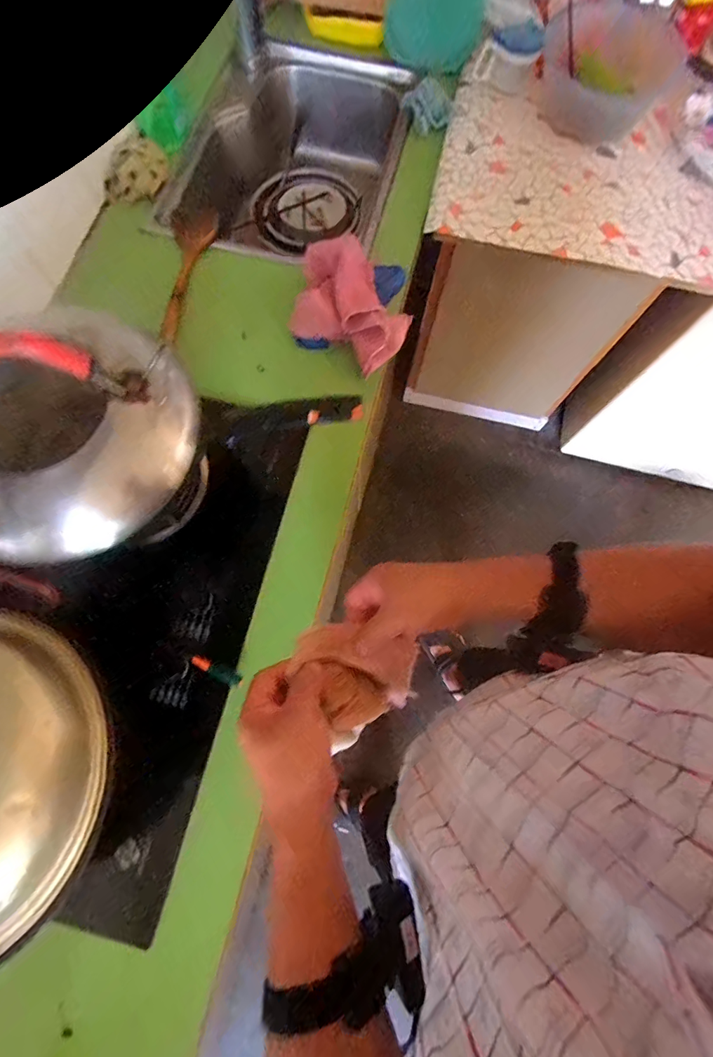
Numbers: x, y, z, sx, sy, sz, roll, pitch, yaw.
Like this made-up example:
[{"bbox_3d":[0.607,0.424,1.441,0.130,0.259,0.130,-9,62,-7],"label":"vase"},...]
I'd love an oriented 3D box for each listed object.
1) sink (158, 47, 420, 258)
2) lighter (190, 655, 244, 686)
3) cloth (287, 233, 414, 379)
[{"bbox_3d":[-0.137,-0.769,0.944,0.431,0.171,0.556,13,75,2],"label":"sink"},{"bbox_3d":[-0.193,0.200,0.601,0.077,0.018,0.020,23,76,5],"label":"lighter"},{"bbox_3d":[-0.008,-0.361,0.713,0.204,0.070,0.175,30,77,7],"label":"cloth"}]

